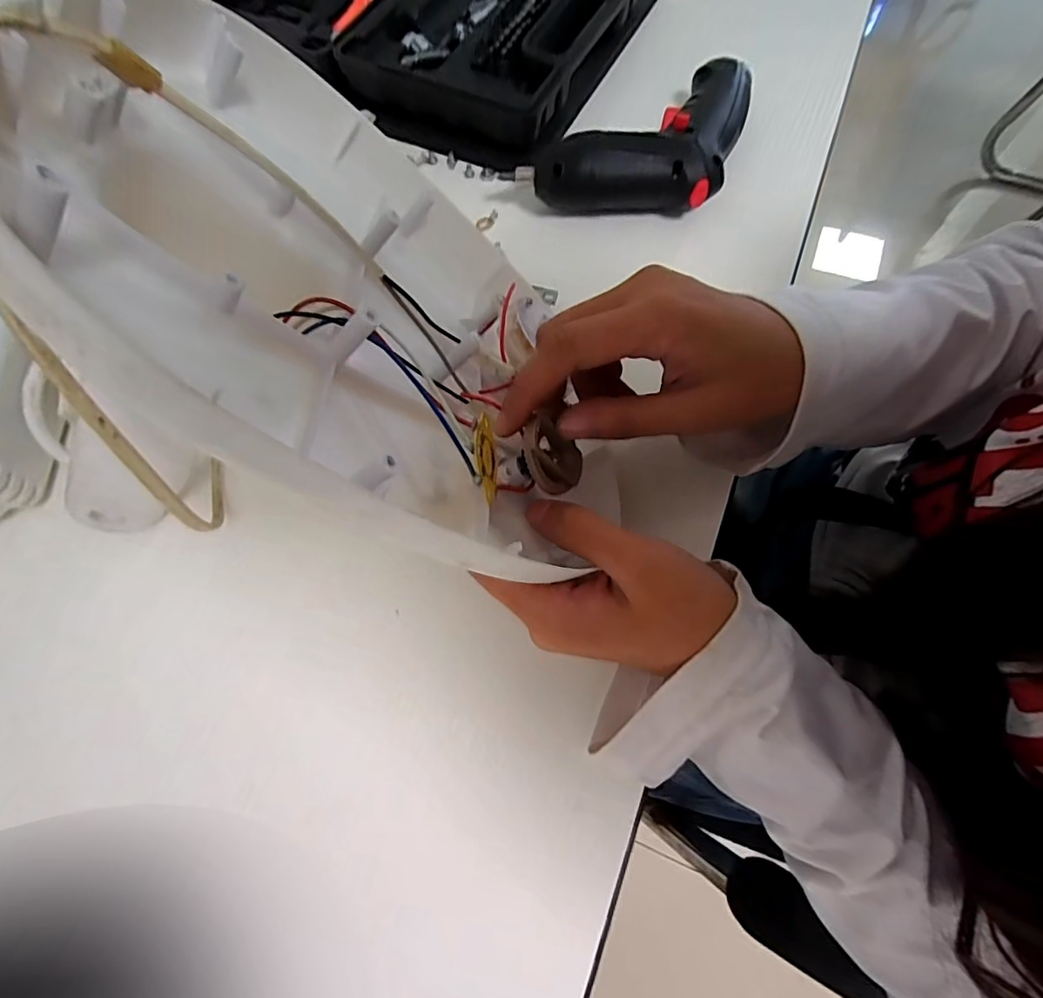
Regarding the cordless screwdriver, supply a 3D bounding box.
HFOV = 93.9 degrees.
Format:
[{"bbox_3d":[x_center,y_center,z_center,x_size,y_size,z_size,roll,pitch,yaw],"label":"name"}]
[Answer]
[{"bbox_3d":[0.086,-0.247,0.328,0.112,0.037,0.146,25,73,11],"label":"cordless screwdriver"}]

